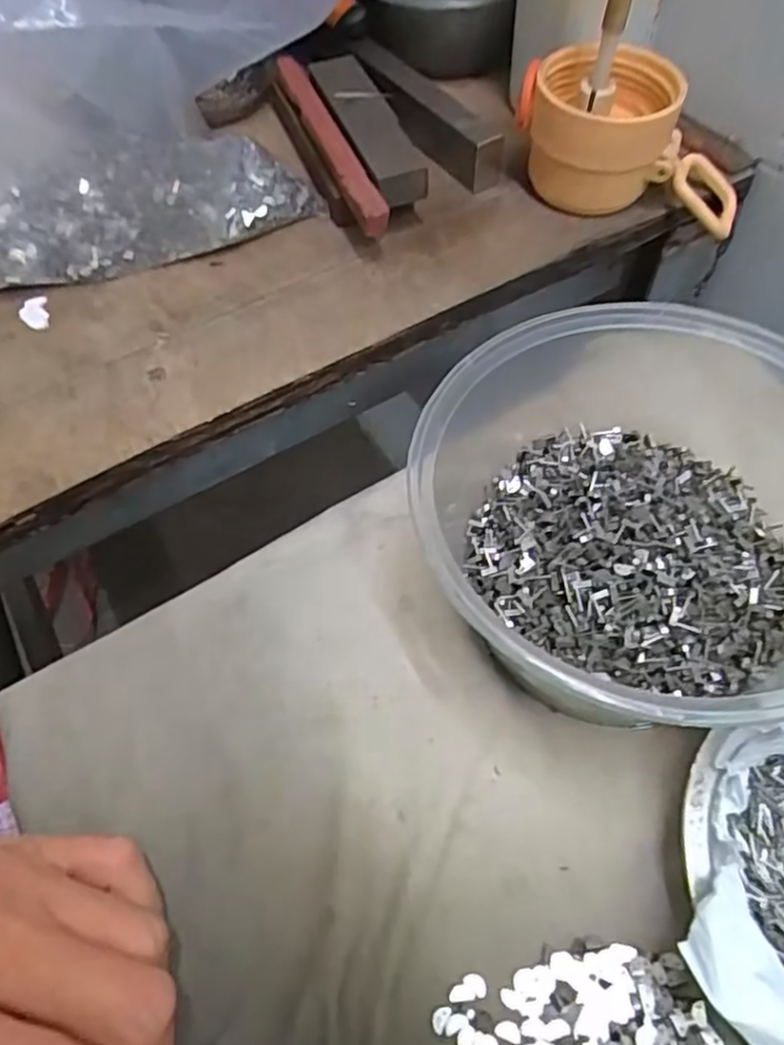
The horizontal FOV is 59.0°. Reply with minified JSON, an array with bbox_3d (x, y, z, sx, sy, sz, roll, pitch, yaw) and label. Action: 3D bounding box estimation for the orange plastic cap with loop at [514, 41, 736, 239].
[{"bbox_3d":[0.110,-0.177,0.318,0.105,0.052,0.060,0,58,2],"label":"orange plastic cap with loop"}]

